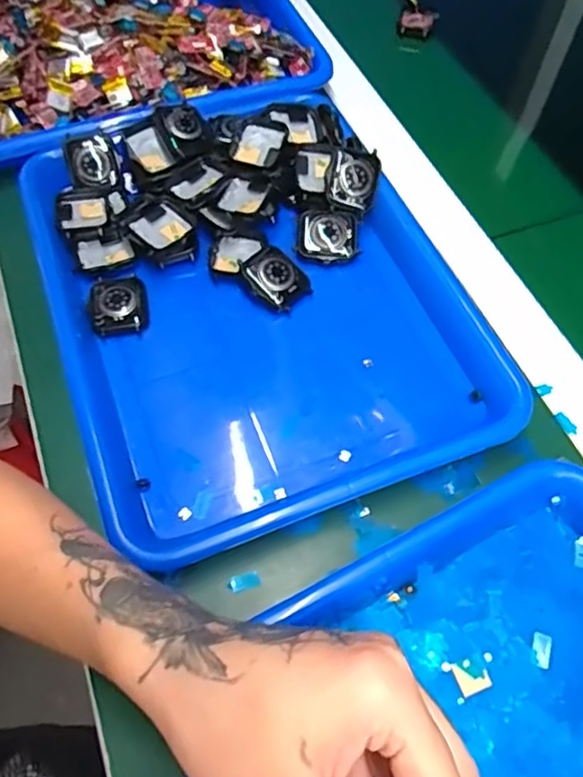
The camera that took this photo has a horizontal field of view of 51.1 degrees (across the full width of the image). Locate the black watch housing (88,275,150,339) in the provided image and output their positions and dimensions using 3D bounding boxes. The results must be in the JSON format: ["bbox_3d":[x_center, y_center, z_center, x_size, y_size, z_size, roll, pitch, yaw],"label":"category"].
[{"bbox_3d":[-0.116,-0.056,0.411,0.038,0.010,0.047,-14,61,-8],"label":"black watch housing"}]

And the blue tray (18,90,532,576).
[{"bbox_3d":[-0.030,-0.068,0.413,0.260,0.033,0.334,-19,62,-11],"label":"blue tray"}]

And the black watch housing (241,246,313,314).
[{"bbox_3d":[-0.011,-0.075,0.416,0.036,0.012,0.043,-37,89,-18],"label":"black watch housing"}]

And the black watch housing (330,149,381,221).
[{"bbox_3d":[0.044,-0.149,0.437,0.034,0.010,0.045,11,95,-8],"label":"black watch housing"}]

